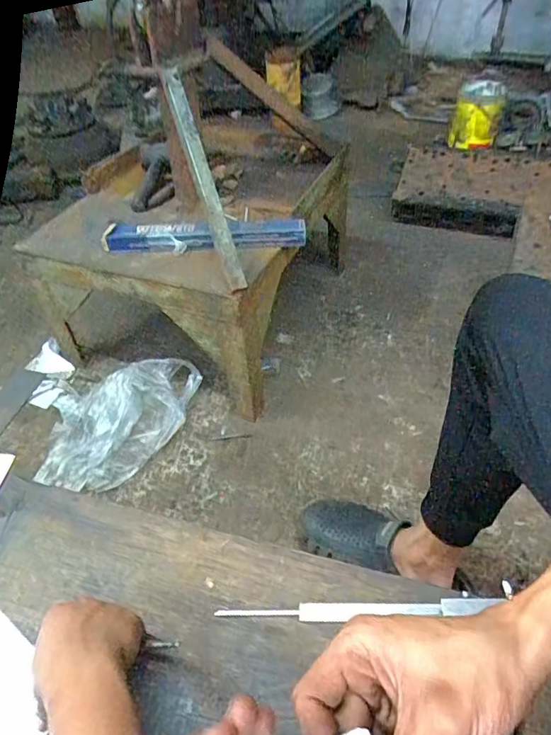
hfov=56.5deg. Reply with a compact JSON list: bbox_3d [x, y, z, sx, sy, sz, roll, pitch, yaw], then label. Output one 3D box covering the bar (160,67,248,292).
[{"bbox_3d":[-0.121,-0.312,0.860,0.029,0.040,0.388,-18,89,-14],"label":"bar"}]

